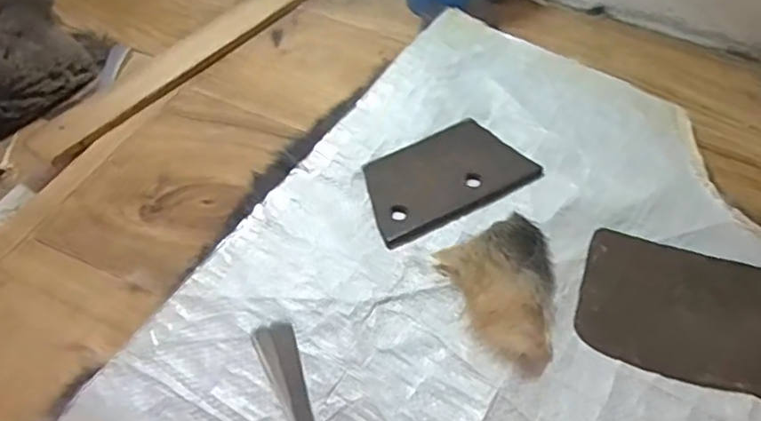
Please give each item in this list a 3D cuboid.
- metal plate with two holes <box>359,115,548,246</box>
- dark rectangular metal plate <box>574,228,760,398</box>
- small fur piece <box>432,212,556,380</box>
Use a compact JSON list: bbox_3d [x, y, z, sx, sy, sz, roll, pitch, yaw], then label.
[{"bbox_3d":[0.060,-0.034,0.603,0.167,0.009,0.095,-24,55,-20],"label":"metal plate with two holes"},{"bbox_3d":[0.270,0.086,0.514,0.204,0.009,0.130,13,51,9],"label":"dark rectangular metal plate"},{"bbox_3d":[0.110,0.064,0.515,0.092,0.020,0.138,-15,52,-13],"label":"small fur piece"}]

